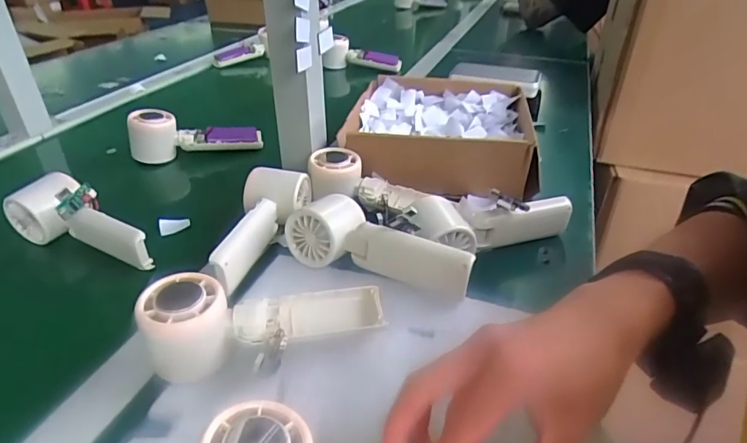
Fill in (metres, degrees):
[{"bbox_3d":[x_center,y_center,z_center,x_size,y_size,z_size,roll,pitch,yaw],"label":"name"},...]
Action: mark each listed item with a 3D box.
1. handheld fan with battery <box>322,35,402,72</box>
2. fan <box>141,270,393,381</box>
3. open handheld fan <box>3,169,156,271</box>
[{"bbox_3d":[-0.023,-0.335,1.000,0.163,0.071,0.065,3,34,-1],"label":"handheld fan with battery"},{"bbox_3d":[-0.073,0.072,0.344,0.163,0.056,0.060,-4,35,-12],"label":"fan"},{"bbox_3d":[-0.279,0.002,0.456,0.150,0.057,0.056,24,39,27],"label":"open handheld fan"}]

